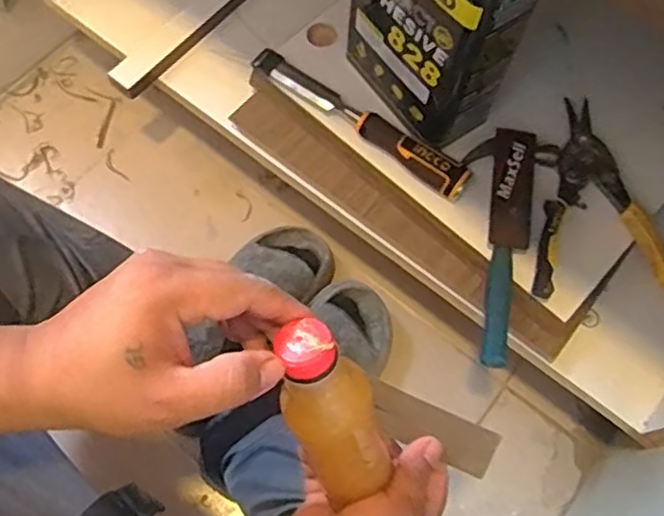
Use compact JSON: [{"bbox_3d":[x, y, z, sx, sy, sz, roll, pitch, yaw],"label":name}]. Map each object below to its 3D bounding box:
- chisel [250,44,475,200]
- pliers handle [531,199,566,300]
[{"bbox_3d":[0.028,-0.151,0.708,0.272,0.028,0.030,37,71,12],"label":"chisel"},{"bbox_3d":[0.216,-0.012,0.652,0.017,0.017,0.108,14,68,3],"label":"pliers handle"}]

